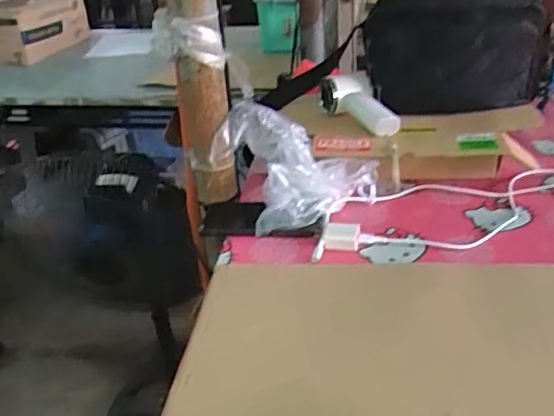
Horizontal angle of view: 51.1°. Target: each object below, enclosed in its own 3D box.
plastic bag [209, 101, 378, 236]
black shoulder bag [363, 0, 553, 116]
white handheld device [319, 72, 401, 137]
[{"bbox_3d":[0.018,-0.061,0.785,0.167,0.128,0.171,-21,33,-27],"label":"plastic bag"},{"bbox_3d":[0.266,-0.227,0.860,0.268,0.179,0.062,2,30,12],"label":"black shoulder bag"},{"bbox_3d":[0.131,-0.153,0.883,0.066,0.051,0.159,-20,48,-25],"label":"white handheld device"}]

